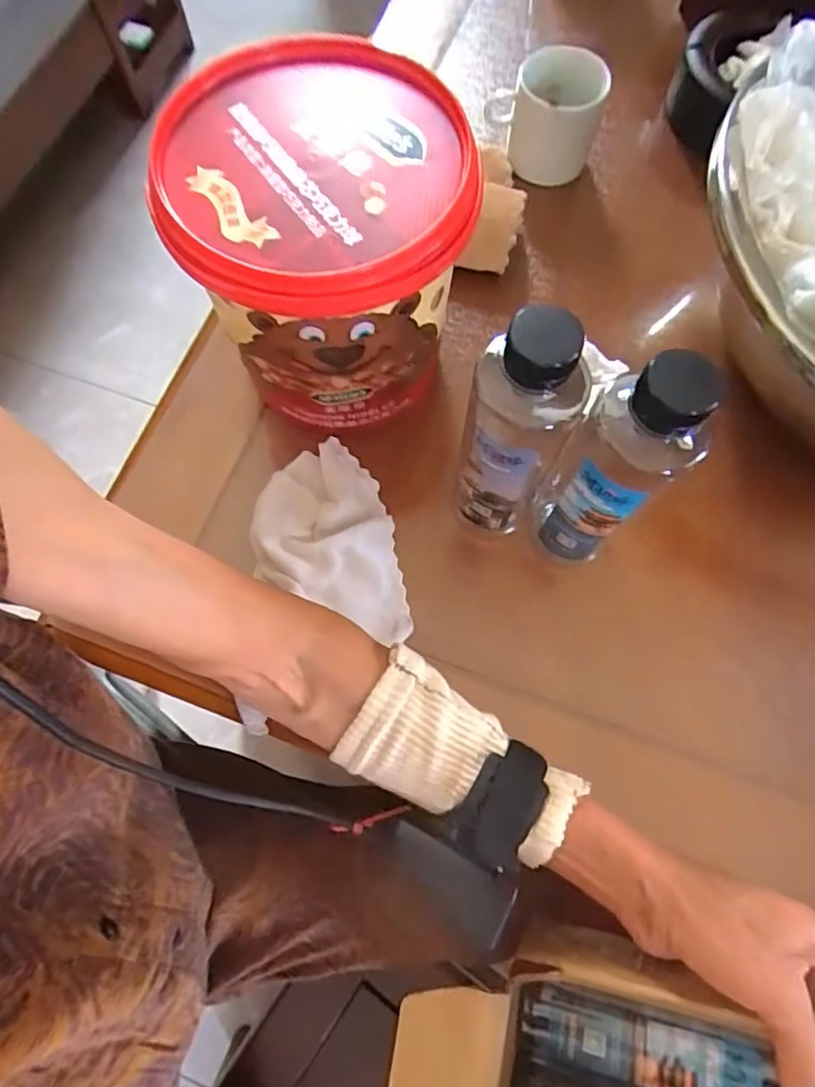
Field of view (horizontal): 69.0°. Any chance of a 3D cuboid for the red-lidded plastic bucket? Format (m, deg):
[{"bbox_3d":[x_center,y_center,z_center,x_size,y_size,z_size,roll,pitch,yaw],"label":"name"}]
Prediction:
[{"bbox_3d":[-0.045,-0.171,0.363,0.148,0.145,0.159,0,72,1],"label":"red-lidded plastic bucket"}]

